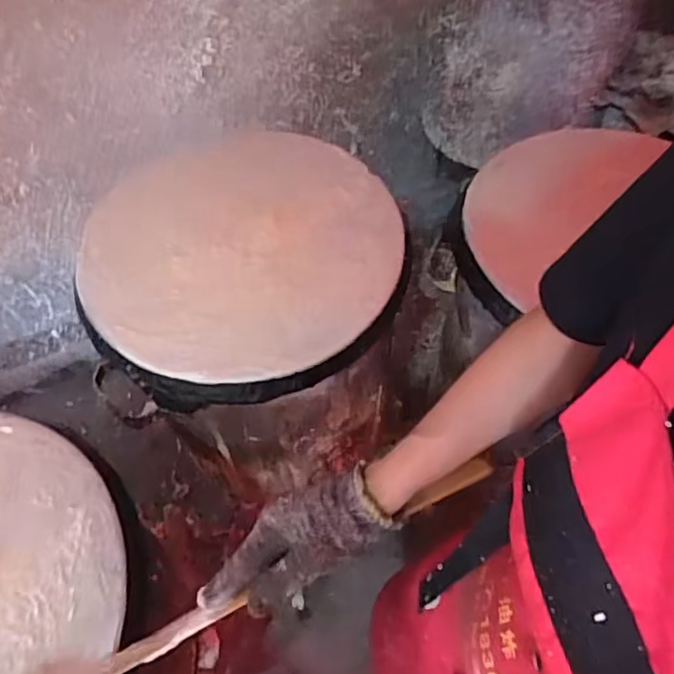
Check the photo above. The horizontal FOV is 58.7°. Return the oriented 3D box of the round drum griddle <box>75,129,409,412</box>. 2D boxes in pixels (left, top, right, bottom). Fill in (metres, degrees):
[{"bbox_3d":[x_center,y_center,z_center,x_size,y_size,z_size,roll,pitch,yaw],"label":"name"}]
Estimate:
[{"bbox_3d":[-0.110,-0.109,0.704,0.362,0.046,0.372,1,58,-1],"label":"round drum griddle"}]

